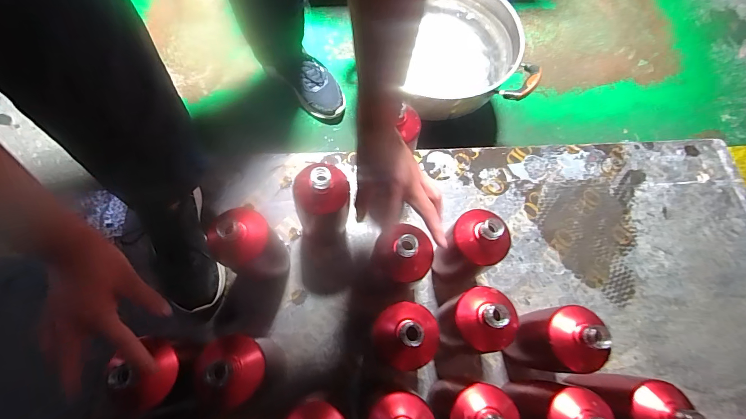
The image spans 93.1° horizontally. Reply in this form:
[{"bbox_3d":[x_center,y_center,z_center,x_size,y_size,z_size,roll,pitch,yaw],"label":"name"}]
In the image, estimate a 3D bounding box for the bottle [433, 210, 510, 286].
[{"bbox_3d":[0.144,0.069,0.551,0.085,0.211,0.075,-35,73,-14],"label":"bottle"}]

